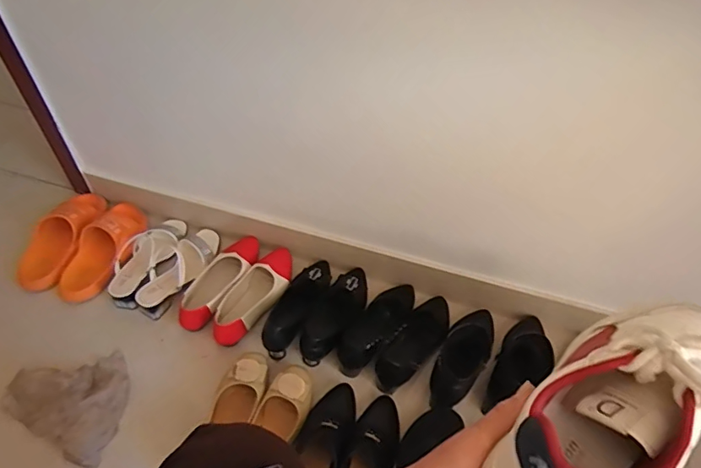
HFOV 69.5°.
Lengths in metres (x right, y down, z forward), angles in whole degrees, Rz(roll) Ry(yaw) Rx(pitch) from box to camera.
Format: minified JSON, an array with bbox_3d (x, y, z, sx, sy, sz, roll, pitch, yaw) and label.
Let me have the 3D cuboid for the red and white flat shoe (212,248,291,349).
[{"bbox_3d":[-0.195,0.122,1.045,0.090,0.052,0.248,25,56,14],"label":"red and white flat shoe"}]

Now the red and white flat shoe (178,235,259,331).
[{"bbox_3d":[-0.271,0.091,1.056,0.085,0.048,0.248,24,56,13],"label":"red and white flat shoe"}]

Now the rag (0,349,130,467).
[{"bbox_3d":[-0.498,0.291,0.929,0.224,0.047,0.181,26,57,15],"label":"rag"}]

